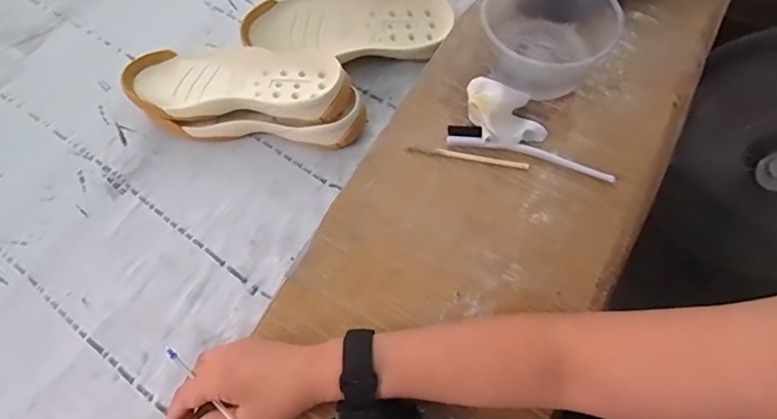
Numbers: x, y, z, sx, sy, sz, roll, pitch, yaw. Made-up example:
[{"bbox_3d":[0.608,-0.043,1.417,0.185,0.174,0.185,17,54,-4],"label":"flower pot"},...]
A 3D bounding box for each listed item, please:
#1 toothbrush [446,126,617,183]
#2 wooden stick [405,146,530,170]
[{"bbox_3d":[0.143,-0.059,0.497,0.170,0.014,0.021,15,66,5],"label":"toothbrush"},{"bbox_3d":[0.081,-0.055,0.502,0.123,0.004,0.009,12,64,5],"label":"wooden stick"}]

